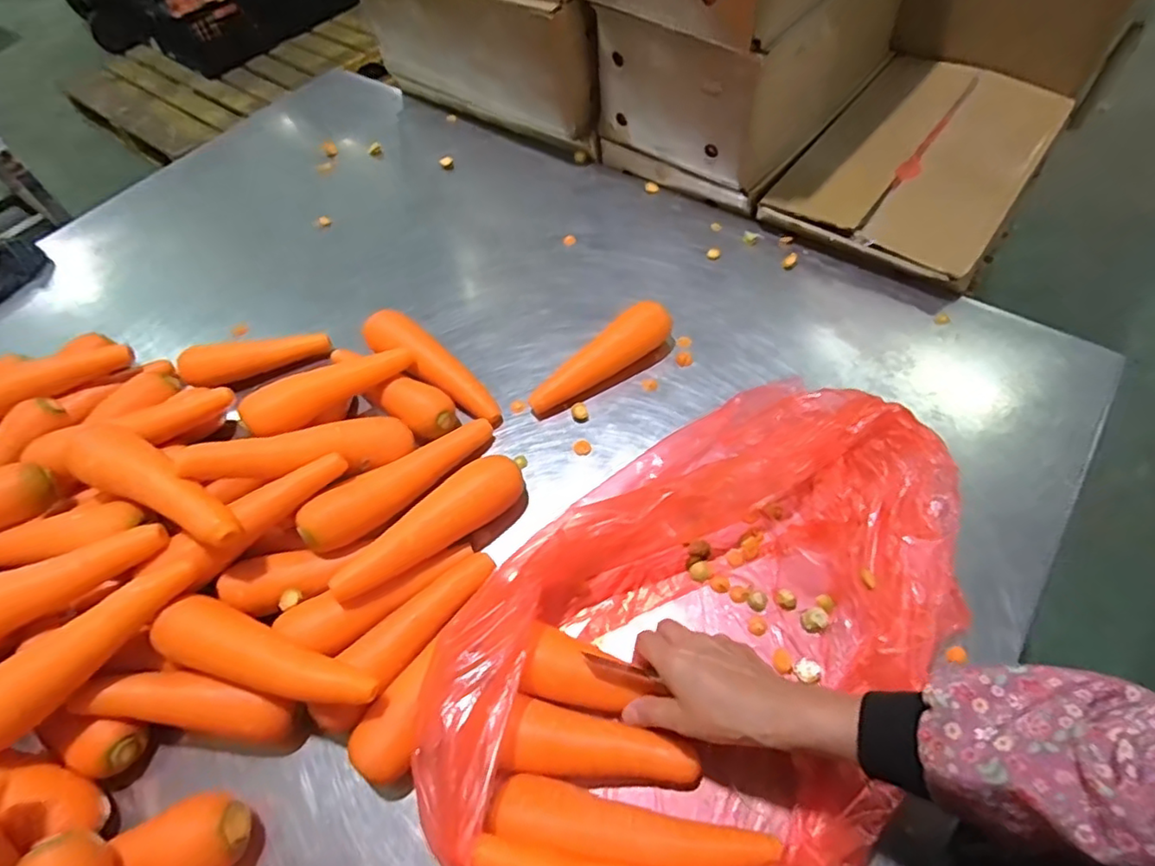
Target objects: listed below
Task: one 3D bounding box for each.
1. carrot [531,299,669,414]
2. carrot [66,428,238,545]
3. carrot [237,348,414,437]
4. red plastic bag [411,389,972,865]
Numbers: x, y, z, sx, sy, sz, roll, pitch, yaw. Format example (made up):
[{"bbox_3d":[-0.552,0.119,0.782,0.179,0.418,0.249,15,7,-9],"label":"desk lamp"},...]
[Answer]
[{"bbox_3d":[0.025,-0.084,0.669,0.180,0.048,0.039,-32,60,-15],"label":"carrot"},{"bbox_3d":[-0.367,0.046,0.531,0.208,0.046,0.057,22,61,17],"label":"carrot"},{"bbox_3d":[-0.255,-0.047,0.630,0.037,0.039,0.181,37,47,24],"label":"carrot"},{"bbox_3d":[0.118,0.149,0.487,0.302,0.090,0.503,34,66,23],"label":"red plastic bag"}]

